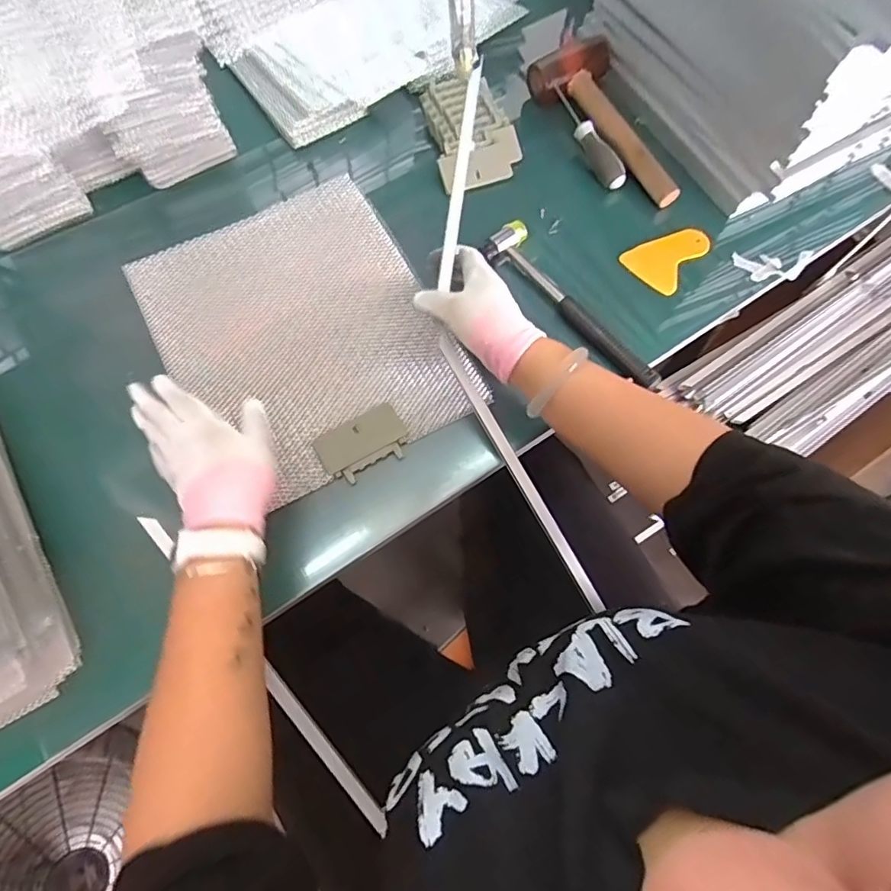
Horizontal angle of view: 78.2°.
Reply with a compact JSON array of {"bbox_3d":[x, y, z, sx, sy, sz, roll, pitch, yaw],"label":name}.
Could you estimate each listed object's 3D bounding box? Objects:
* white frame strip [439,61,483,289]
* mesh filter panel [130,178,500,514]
[{"bbox_3d":[0.017,-0.270,0.538,0.012,0.012,0.231,8,86,2],"label":"white frame strip"},{"bbox_3d":[-0.151,-0.121,0.577,0.269,0.015,0.325,-27,71,-11],"label":"mesh filter panel"}]

